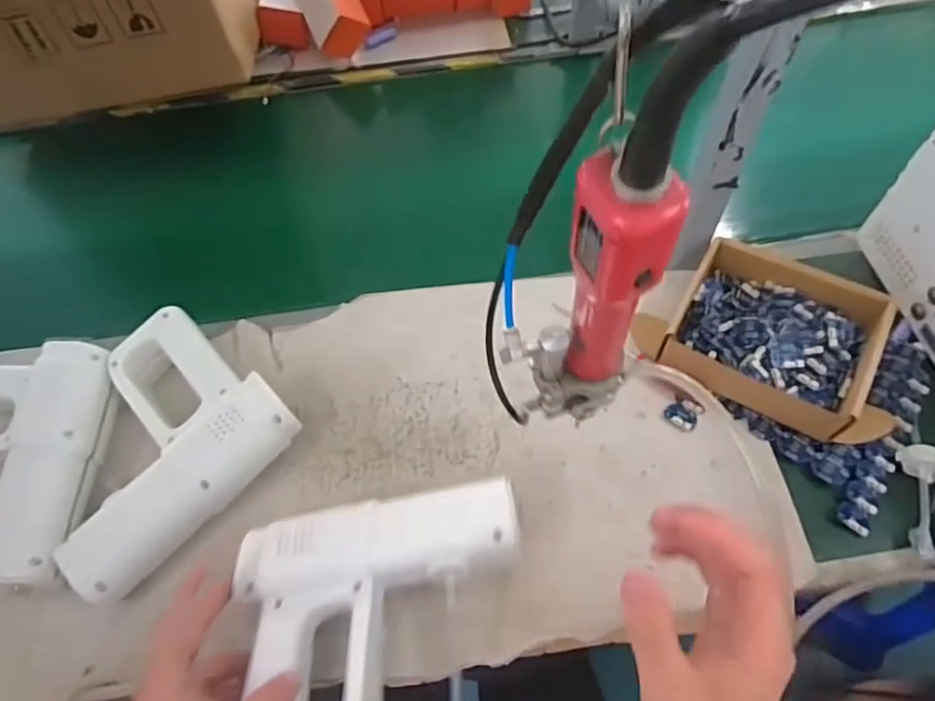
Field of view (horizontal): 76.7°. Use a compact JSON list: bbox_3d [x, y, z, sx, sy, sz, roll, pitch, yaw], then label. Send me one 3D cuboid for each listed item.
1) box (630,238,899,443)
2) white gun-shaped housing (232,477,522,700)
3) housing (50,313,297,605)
[{"bbox_3d":[0.283,-0.016,0.554,0.227,0.057,0.151,26,63,18],"label":"box"},{"bbox_3d":[-0.055,0.188,0.406,0.202,0.042,0.175,-11,59,-3],"label":"white gun-shaped housing"},{"bbox_3d":[-0.285,0.080,0.524,0.181,0.048,0.204,36,67,22],"label":"housing"}]

